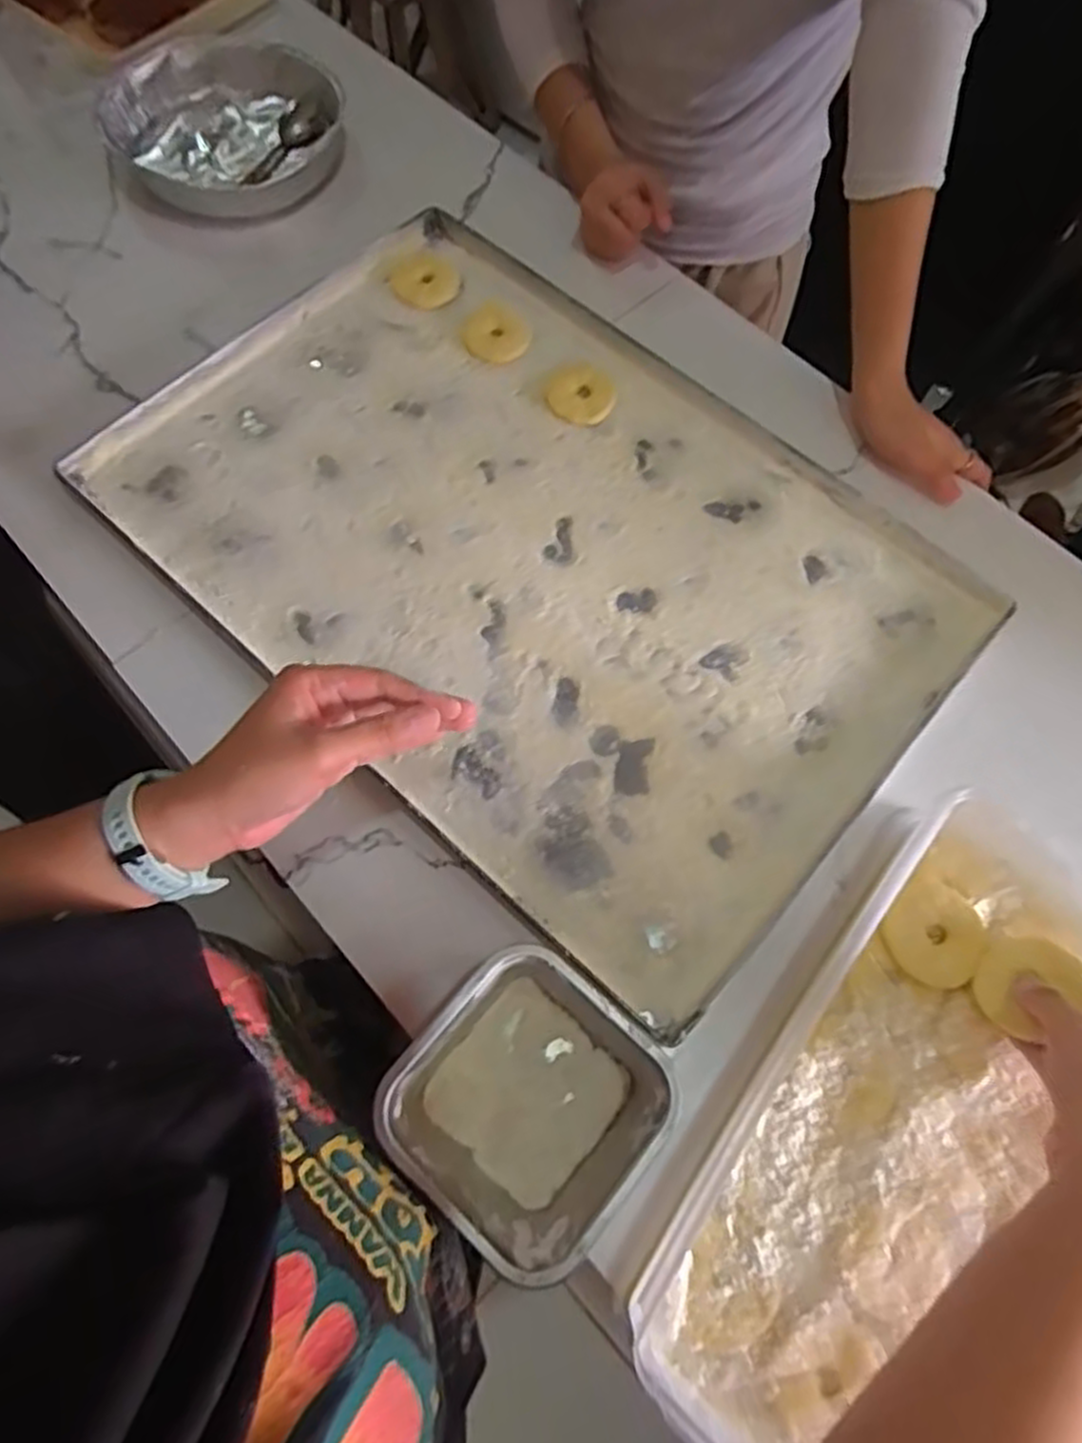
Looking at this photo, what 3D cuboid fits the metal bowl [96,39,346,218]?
[{"bbox_3d":[-0.294,-0.568,0.734,0.210,0.045,0.211,0,68,-1],"label":"metal bowl"}]

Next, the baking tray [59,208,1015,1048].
[{"bbox_3d":[-0.010,-0.138,0.583,0.602,0.020,0.409,41,72,14],"label":"baking tray"}]

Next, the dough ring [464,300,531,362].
[{"bbox_3d":[-0.037,-0.338,0.662,0.055,0.010,0.059,0,68,-1],"label":"dough ring"}]

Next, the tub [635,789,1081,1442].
[{"bbox_3d":[0.254,0.258,0.397,0.301,0.068,0.366,38,72,13],"label":"tub"}]

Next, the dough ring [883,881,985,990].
[{"bbox_3d":[0.239,0.130,0.464,0.053,0.012,0.058,0,68,-1],"label":"dough ring"}]

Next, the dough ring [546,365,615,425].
[{"bbox_3d":[0.035,-0.277,0.643,0.055,0.006,0.058,0,68,-1],"label":"dough ring"}]

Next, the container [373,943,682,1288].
[{"bbox_3d":[-0.007,0.199,0.405,0.115,0.090,0.118,39,72,13],"label":"container"}]

